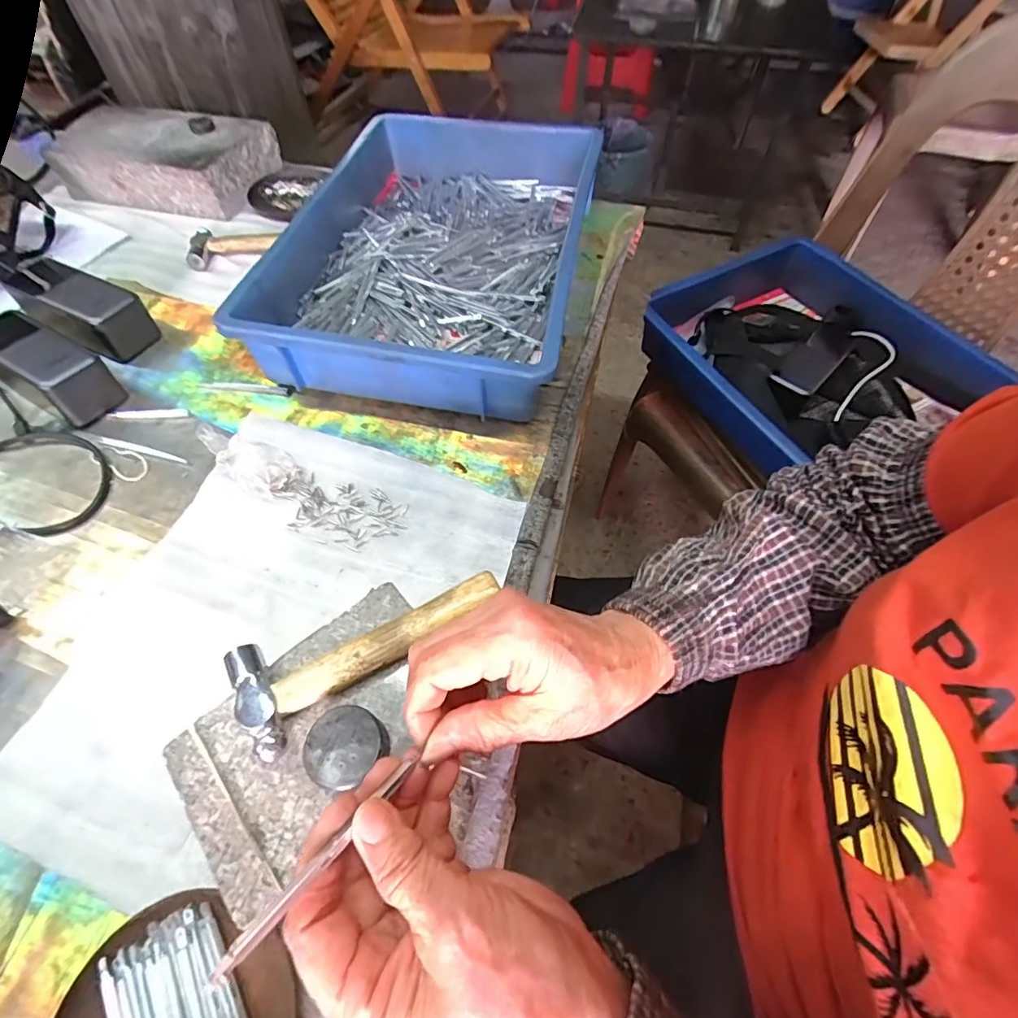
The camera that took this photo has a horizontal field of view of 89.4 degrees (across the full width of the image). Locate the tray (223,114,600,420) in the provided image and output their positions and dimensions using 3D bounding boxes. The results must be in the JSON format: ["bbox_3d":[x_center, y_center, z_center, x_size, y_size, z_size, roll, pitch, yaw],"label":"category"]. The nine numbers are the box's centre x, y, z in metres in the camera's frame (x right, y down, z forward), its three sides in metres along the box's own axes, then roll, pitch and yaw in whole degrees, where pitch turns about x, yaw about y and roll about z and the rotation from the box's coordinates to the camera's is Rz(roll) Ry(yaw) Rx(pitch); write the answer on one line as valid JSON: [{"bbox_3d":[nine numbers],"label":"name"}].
[{"bbox_3d":[-0.071,-0.292,0.572,0.294,0.085,0.453,10,58,5],"label":"tray"}]

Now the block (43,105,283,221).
[{"bbox_3d":[-0.465,-0.481,0.702,0.259,0.062,0.160,10,58,6],"label":"block"}]

